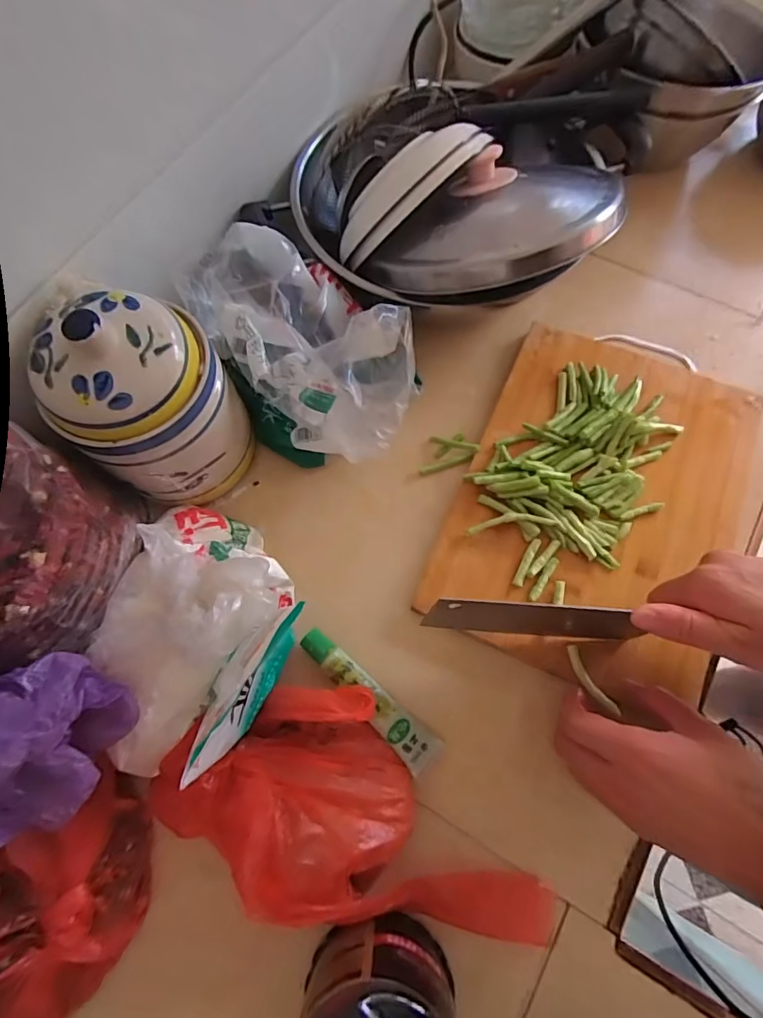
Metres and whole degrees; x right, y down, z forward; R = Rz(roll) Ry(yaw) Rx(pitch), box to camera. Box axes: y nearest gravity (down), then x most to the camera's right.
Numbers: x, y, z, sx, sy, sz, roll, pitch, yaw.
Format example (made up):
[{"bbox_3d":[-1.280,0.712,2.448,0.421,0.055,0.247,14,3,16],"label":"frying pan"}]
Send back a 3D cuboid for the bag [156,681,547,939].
[{"bbox_3d":[-0.018,0.212,0.353,0.293,0.064,0.142,9,71,4],"label":"bag"}]

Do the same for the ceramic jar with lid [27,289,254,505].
[{"bbox_3d":[-0.183,-0.087,0.395,0.120,0.167,0.109,-26,72,-8],"label":"ceramic jar with lid"}]

